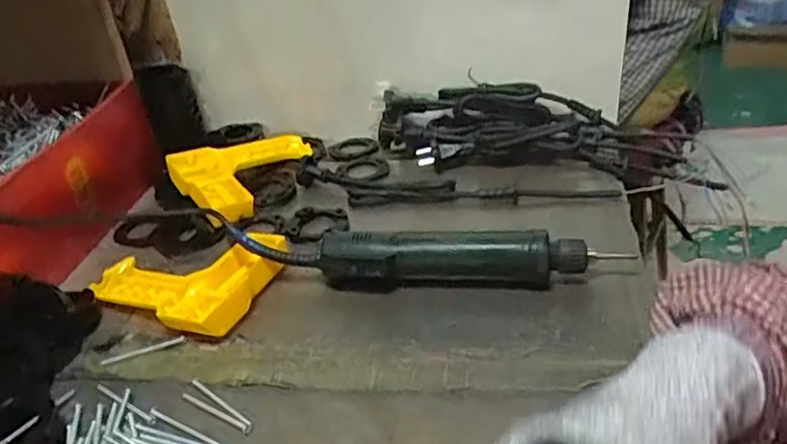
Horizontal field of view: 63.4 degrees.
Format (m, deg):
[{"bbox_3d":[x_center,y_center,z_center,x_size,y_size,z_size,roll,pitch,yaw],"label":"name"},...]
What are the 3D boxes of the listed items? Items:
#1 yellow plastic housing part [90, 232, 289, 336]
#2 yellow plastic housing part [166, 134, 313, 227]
[{"bbox_3d":[-0.178,0.043,0.549,0.153,0.029,0.111,11,36,24],"label":"yellow plastic housing part"},{"bbox_3d":[-0.153,-0.051,0.677,0.152,0.038,0.118,-17,34,-16],"label":"yellow plastic housing part"}]

